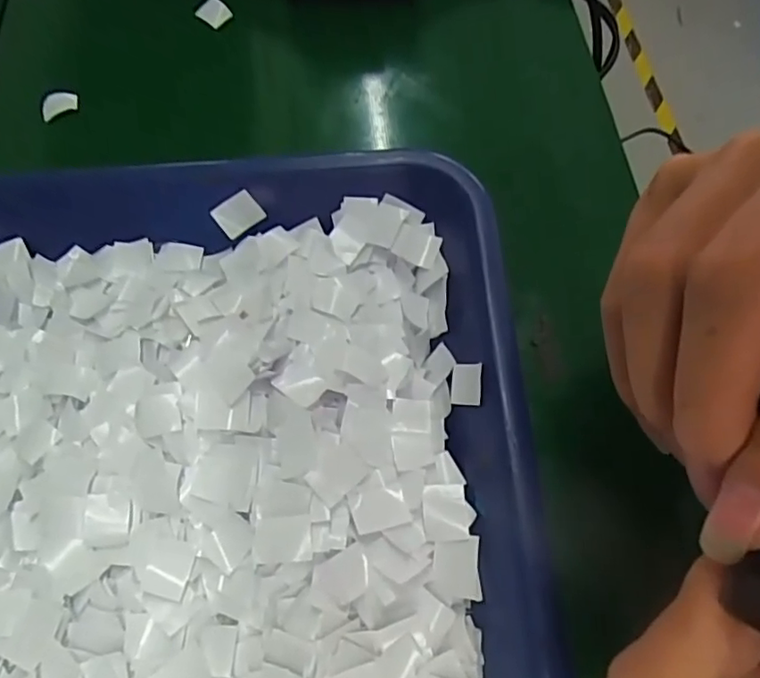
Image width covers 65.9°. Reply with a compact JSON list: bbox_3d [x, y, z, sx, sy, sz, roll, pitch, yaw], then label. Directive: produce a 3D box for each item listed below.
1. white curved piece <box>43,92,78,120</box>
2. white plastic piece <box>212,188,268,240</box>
[{"bbox_3d":[-0.176,-0.129,0.322,0.020,0.004,0.016,-19,66,-11],"label":"white curved piece"},{"bbox_3d":[-0.063,-0.056,0.261,0.020,0.016,0.004,-32,30,8],"label":"white plastic piece"}]

